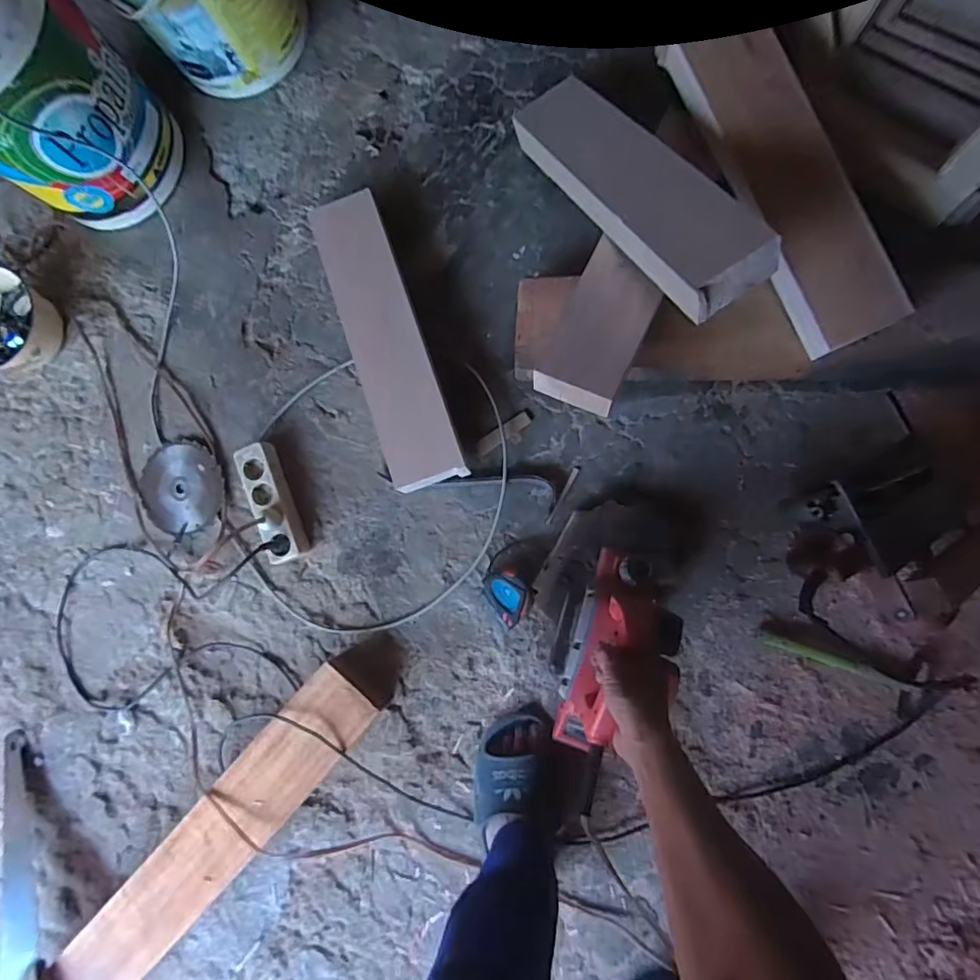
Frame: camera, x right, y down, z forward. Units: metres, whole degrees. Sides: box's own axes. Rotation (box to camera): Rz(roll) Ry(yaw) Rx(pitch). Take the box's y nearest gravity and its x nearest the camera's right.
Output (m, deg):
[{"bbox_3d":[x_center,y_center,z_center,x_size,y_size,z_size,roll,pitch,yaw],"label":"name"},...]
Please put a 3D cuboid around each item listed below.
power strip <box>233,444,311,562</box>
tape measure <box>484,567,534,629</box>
[{"bbox_3d":[-0.368,0.023,0.898,0.065,0.048,0.202,-20,84,5],"label":"power strip"},{"bbox_3d":[0.032,0.165,0.839,0.066,0.050,0.090,-34,83,3],"label":"tape measure"}]

